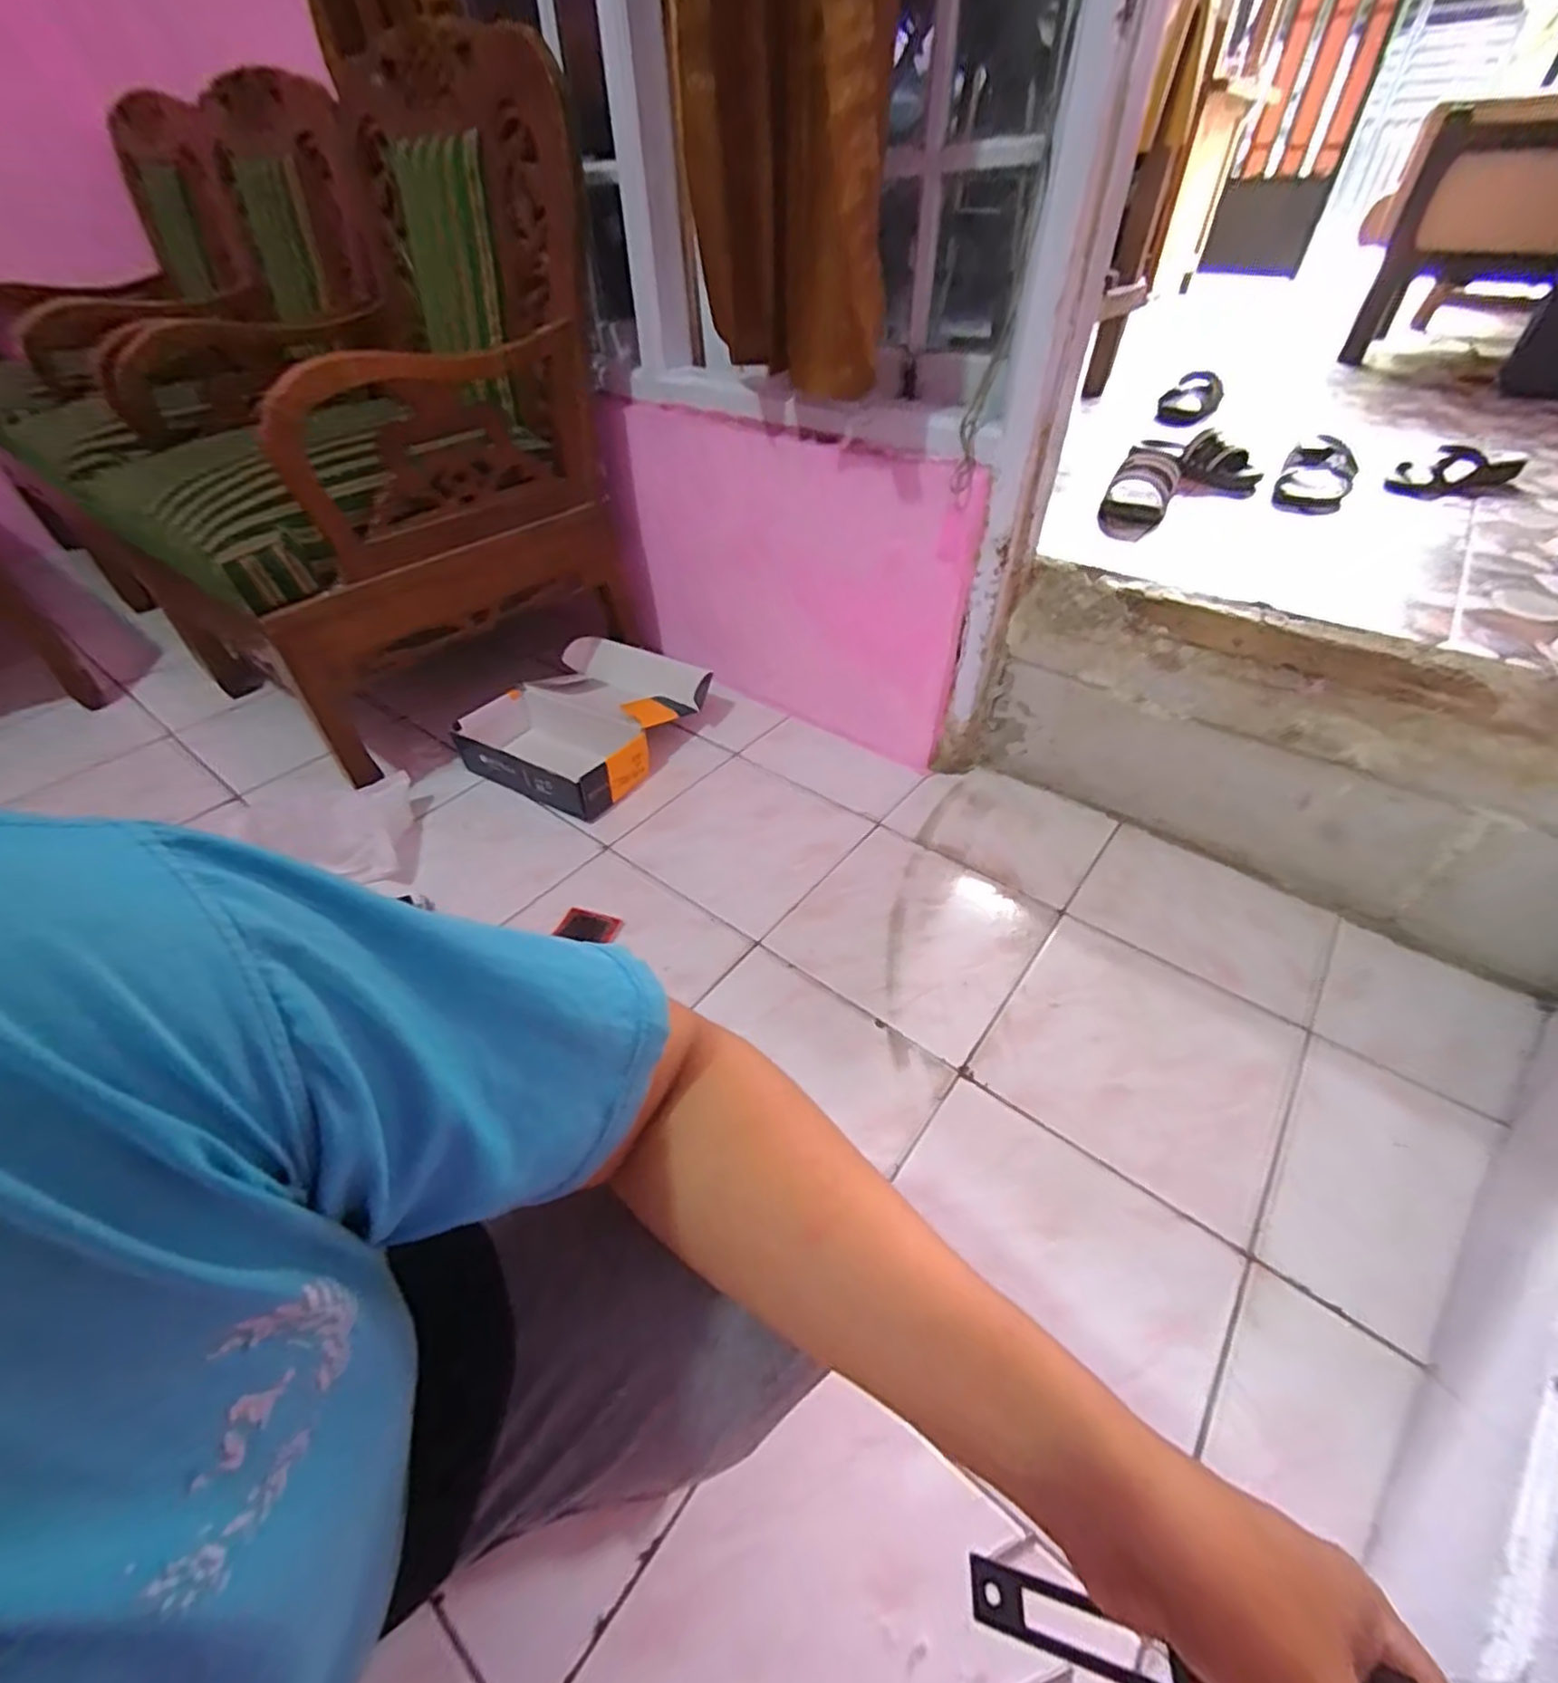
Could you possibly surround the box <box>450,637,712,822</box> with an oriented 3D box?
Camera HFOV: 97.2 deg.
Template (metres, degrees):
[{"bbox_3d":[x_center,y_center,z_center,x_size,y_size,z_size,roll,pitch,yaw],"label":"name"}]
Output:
[{"bbox_3d":[-0.345,-0.223,1.264,0.336,0.086,0.385,22,49,24],"label":"box"}]

